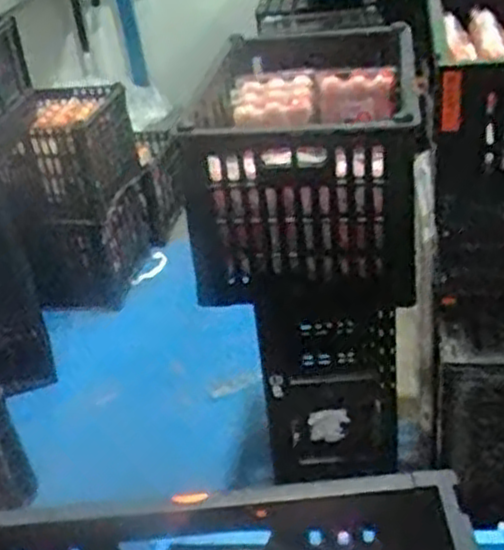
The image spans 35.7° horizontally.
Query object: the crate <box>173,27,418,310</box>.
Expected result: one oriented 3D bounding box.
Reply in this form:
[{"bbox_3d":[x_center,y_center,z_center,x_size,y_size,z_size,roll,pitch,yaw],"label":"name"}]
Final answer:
[{"bbox_3d":[0.106,-0.197,1.337,0.349,0.271,0.483,-1,33,9],"label":"crate"}]

